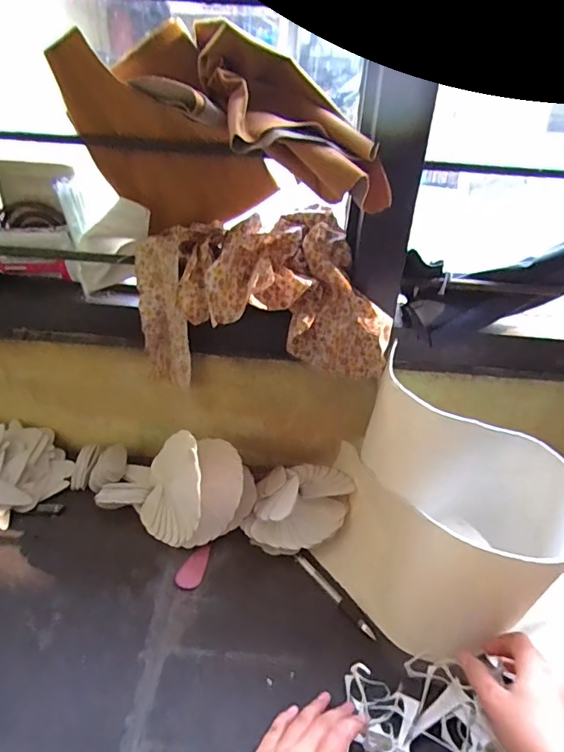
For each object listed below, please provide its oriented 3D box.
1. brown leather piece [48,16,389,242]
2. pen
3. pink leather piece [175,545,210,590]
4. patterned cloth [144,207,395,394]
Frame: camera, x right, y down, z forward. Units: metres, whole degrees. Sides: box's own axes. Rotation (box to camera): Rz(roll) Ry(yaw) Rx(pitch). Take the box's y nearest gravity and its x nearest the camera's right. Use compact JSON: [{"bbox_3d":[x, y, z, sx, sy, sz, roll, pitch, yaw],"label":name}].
[{"bbox_3d":[-0.057,-0.270,0.530,0.362,0.176,0.108,8,32,7],"label":"brown leather piece"},{"bbox_3d":[0.060,0.255,0.554,0.013,0.007,0.128,-19,38,-33],"label":"pen"},{"bbox_3d":[-0.107,0.233,0.579,0.030,0.005,0.059,11,32,11],"label":"pink leather piece"},{"bbox_3d":[-0.024,-0.084,0.608,0.310,0.200,0.126,-2,32,-11],"label":"patterned cloth"}]

